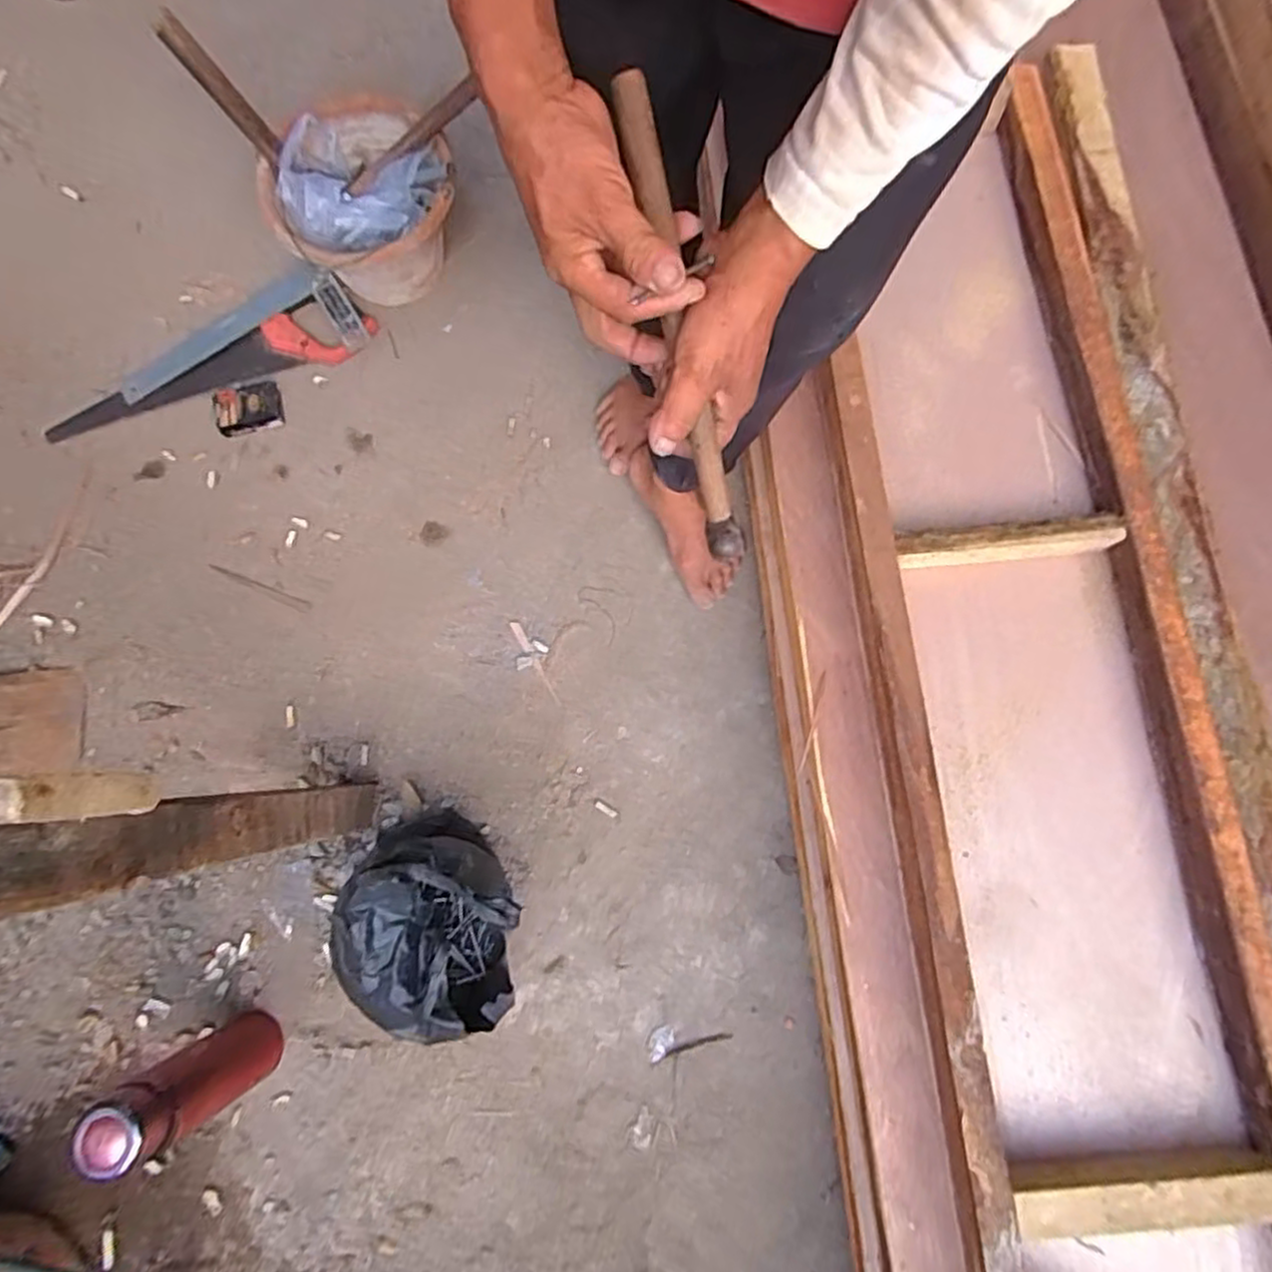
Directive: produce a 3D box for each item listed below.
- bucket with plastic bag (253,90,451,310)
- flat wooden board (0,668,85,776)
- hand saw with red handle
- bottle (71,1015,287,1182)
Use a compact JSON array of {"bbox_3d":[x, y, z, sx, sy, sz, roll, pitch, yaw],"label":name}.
[{"bbox_3d":[-0.379,-0.595,0.990,0.234,0.187,0.246,0,79,-1],"label":"bucket with plastic bag"},{"bbox_3d":[-0.818,0.117,0.934,0.163,0.026,0.142,-9,78,-2],"label":"flat wooden board"},{"bbox_3d":[-0.617,-0.383,1.024,0.481,0.040,0.098,-22,79,-5],"label":"hand saw with red handle"},{"bbox_3d":[-0.468,0.478,0.749,0.077,0.229,0.072,0,78,0],"label":"bottle"}]

